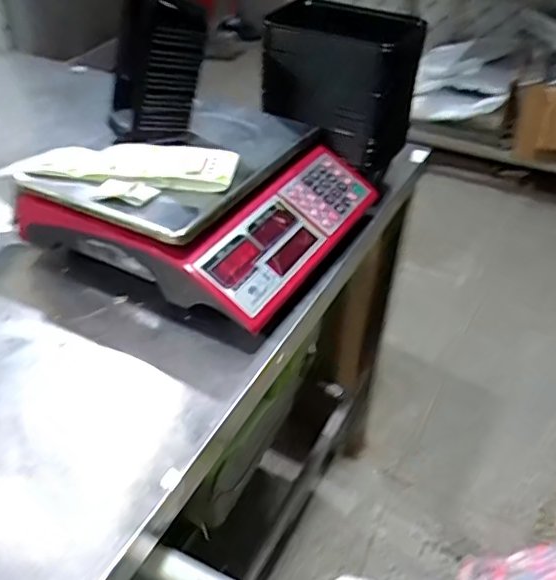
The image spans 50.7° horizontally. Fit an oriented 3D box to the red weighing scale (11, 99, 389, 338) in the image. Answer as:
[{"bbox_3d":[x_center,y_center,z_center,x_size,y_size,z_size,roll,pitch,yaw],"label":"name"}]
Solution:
[{"bbox_3d":[-0.080,-0.106,0.696,0.305,0.122,0.295,20,41,20],"label":"red weighing scale"}]

